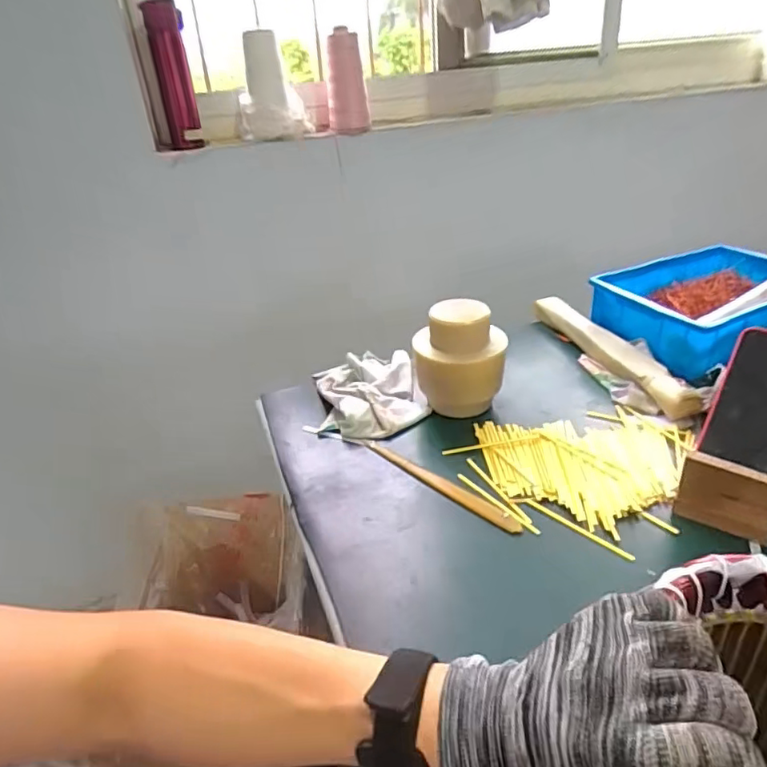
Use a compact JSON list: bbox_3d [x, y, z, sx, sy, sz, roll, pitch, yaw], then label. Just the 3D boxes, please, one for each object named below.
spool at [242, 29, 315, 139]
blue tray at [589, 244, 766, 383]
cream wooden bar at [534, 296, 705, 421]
[{"bbox_3d":[-0.198,-0.521,0.999,0.122,0.157,0.110,-9,31,-7],"label":"spool"},{"bbox_3d":[0.464,-0.108,0.801,0.281,0.084,0.210,-15,31,-16],"label":"blue tray"},{"bbox_3d":[0.304,-0.046,0.774,0.045,0.042,0.323,-12,30,-12],"label":"cream wooden bar"}]

